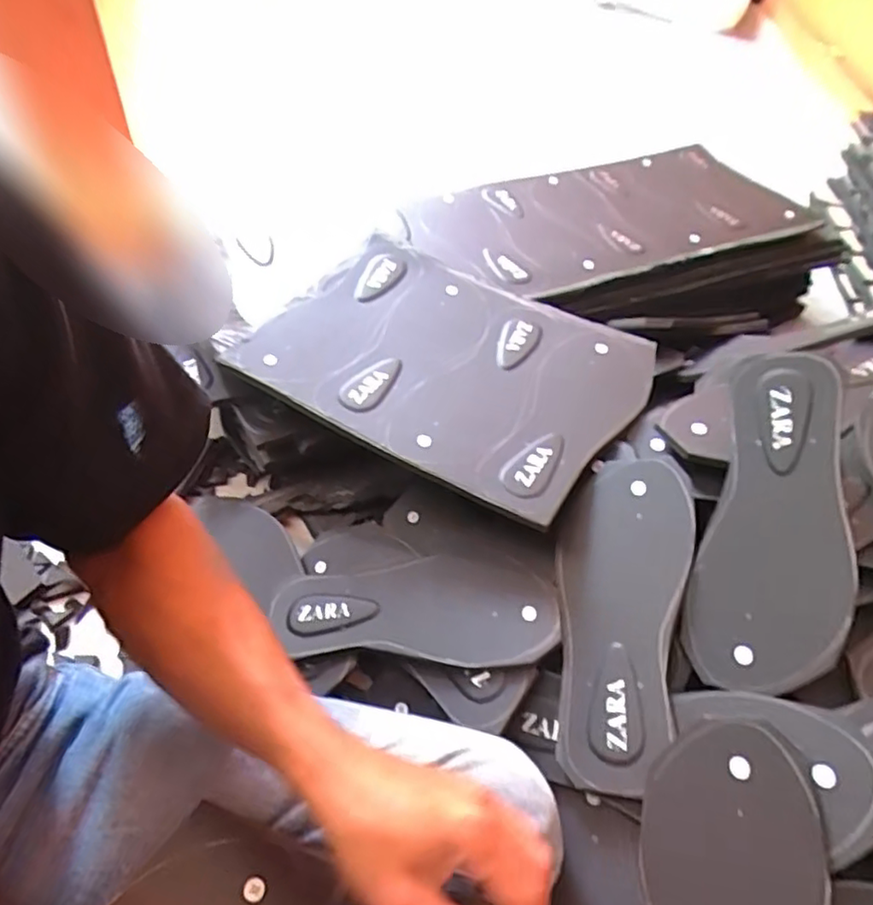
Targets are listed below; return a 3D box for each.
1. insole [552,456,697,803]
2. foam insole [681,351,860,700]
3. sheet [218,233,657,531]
[{"bbox_3d":[0.135,0.121,0.476,0.099,0.015,0.242,-2,60,34],"label":"insole"},{"bbox_3d":[0.246,0.046,0.447,0.095,0.013,0.242,8,78,41],"label":"foam insole"},{"bbox_3d":[0.012,-0.094,0.606,0.356,0.025,0.261,27,51,17],"label":"sheet"}]

